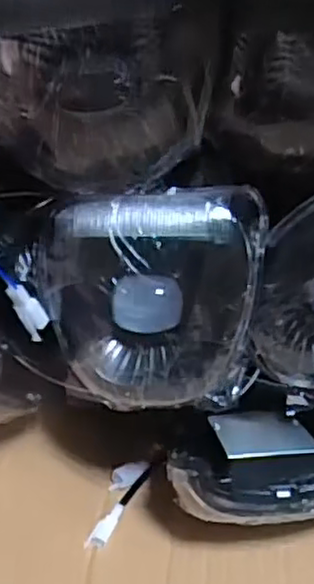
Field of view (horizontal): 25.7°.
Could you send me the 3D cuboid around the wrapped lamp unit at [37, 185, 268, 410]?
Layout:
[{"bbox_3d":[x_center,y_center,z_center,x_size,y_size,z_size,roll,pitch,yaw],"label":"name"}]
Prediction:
[{"bbox_3d":[0.001,-0.002,0.421,0.124,0.075,0.129,-3,110,5],"label":"wrapped lamp unit"}]

